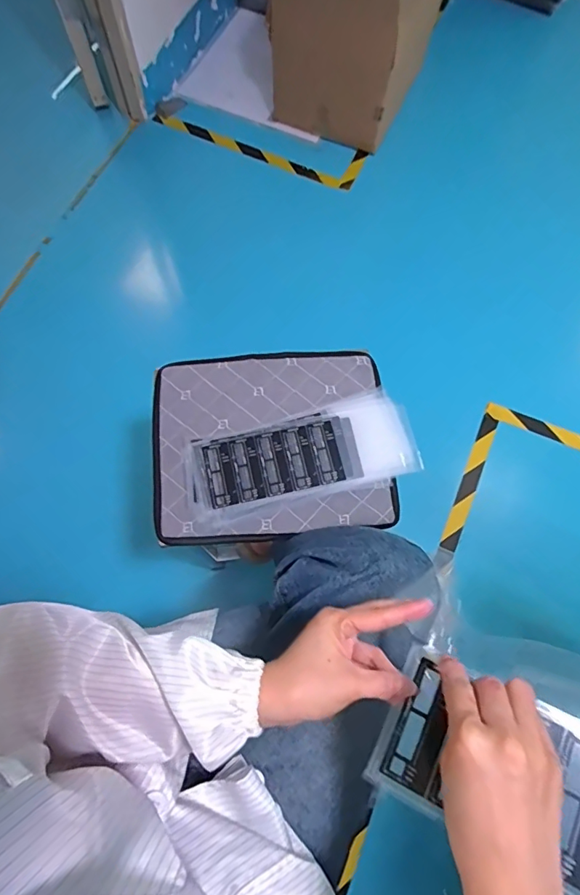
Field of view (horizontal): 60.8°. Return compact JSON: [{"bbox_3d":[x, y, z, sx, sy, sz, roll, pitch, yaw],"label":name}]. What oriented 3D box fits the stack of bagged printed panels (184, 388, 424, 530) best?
[{"bbox_3d":[0.017,0.011,0.673,0.304,0.014,0.123,-15,72,-6],"label":"stack of bagged printed panels"}]

